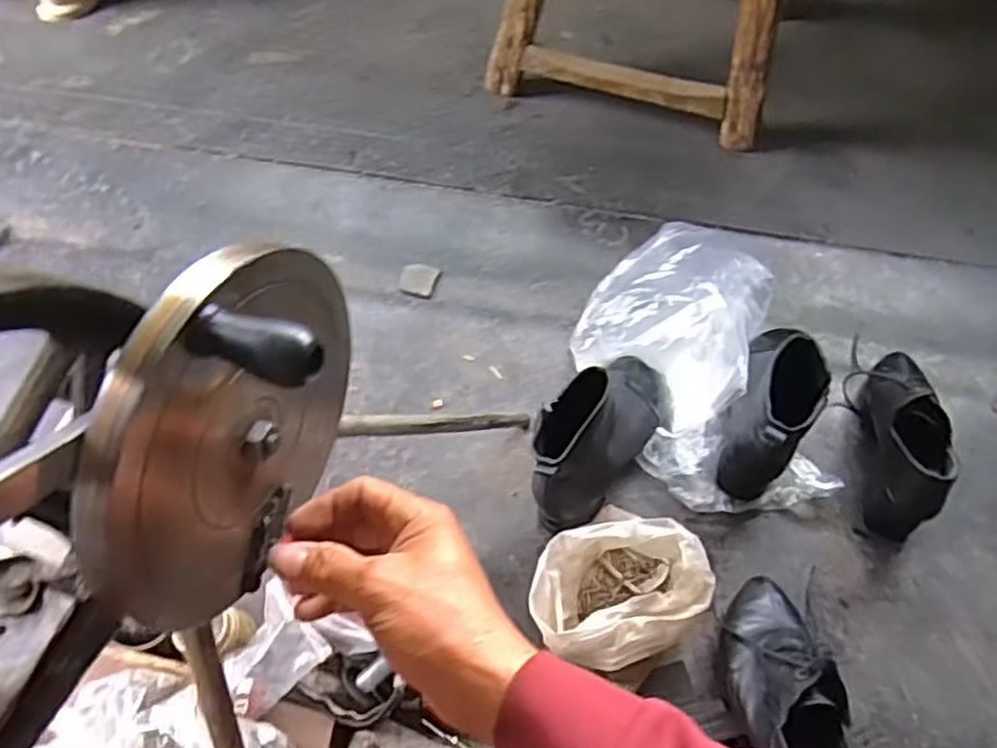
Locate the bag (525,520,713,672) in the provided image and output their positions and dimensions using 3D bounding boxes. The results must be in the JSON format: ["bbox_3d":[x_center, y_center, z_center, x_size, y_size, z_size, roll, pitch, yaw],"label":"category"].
[{"bbox_3d":[0.107,0.198,0.661,0.157,0.101,0.110,-7,62,-3],"label":"bag"}]

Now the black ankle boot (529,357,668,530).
[{"bbox_3d":[0.106,0.047,0.745,0.085,0.143,0.210,35,68,17],"label":"black ankle boot"}]

